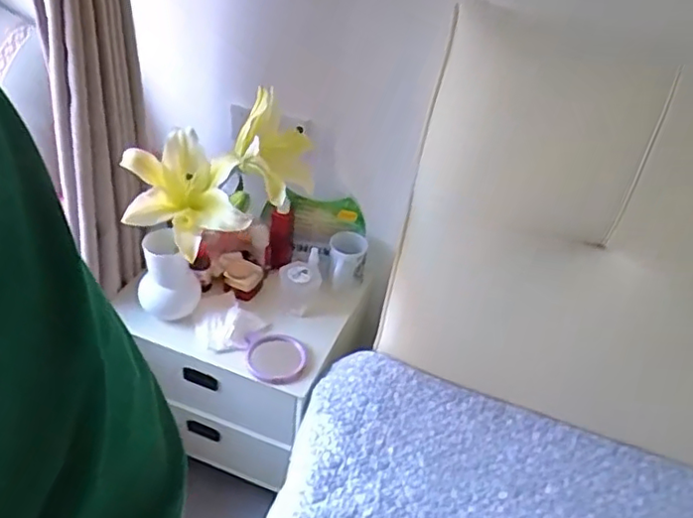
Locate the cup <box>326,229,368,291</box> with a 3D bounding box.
[{"bbox_3d":[0.000,0.006,1.310,0.077,0.101,0.064,4,39,-3],"label":"cup"}]

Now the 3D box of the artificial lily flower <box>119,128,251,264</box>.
[{"bbox_3d":[-0.217,-0.088,0.873,0.178,0.095,0.163,34,46,28],"label":"artificial lily flower"}]

